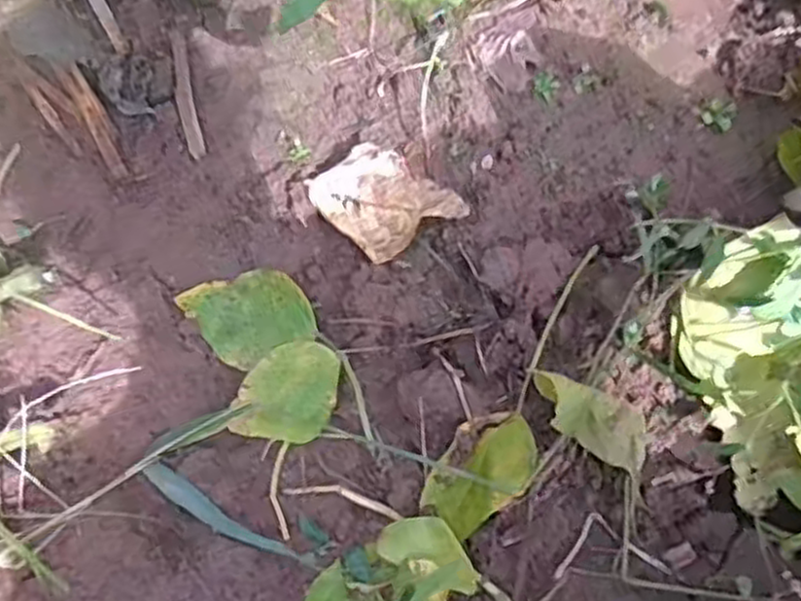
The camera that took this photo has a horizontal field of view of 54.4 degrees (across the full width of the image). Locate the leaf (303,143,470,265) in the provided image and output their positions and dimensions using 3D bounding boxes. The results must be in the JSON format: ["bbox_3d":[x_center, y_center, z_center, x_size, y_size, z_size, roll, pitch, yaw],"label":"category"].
[{"bbox_3d":[-0.010,-0.067,0.521,0.071,0.025,0.085,-38,69,-16],"label":"leaf"}]

